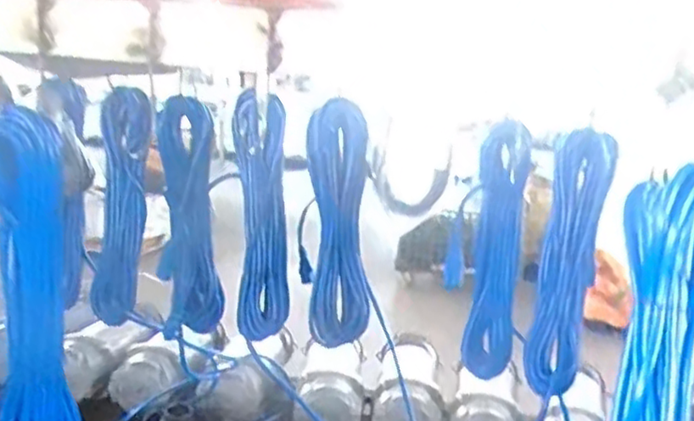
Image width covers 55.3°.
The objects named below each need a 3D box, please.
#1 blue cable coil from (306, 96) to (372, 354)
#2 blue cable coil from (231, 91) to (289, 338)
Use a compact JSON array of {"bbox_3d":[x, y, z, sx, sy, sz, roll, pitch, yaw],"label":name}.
[{"bbox_3d":[-0.011,0.021,0.963,0.093,0.334,0.069,-1,15,-19],"label":"blue cable coil"},{"bbox_3d":[-0.125,0.011,0.964,0.084,0.345,0.071,2,14,-8],"label":"blue cable coil"}]

